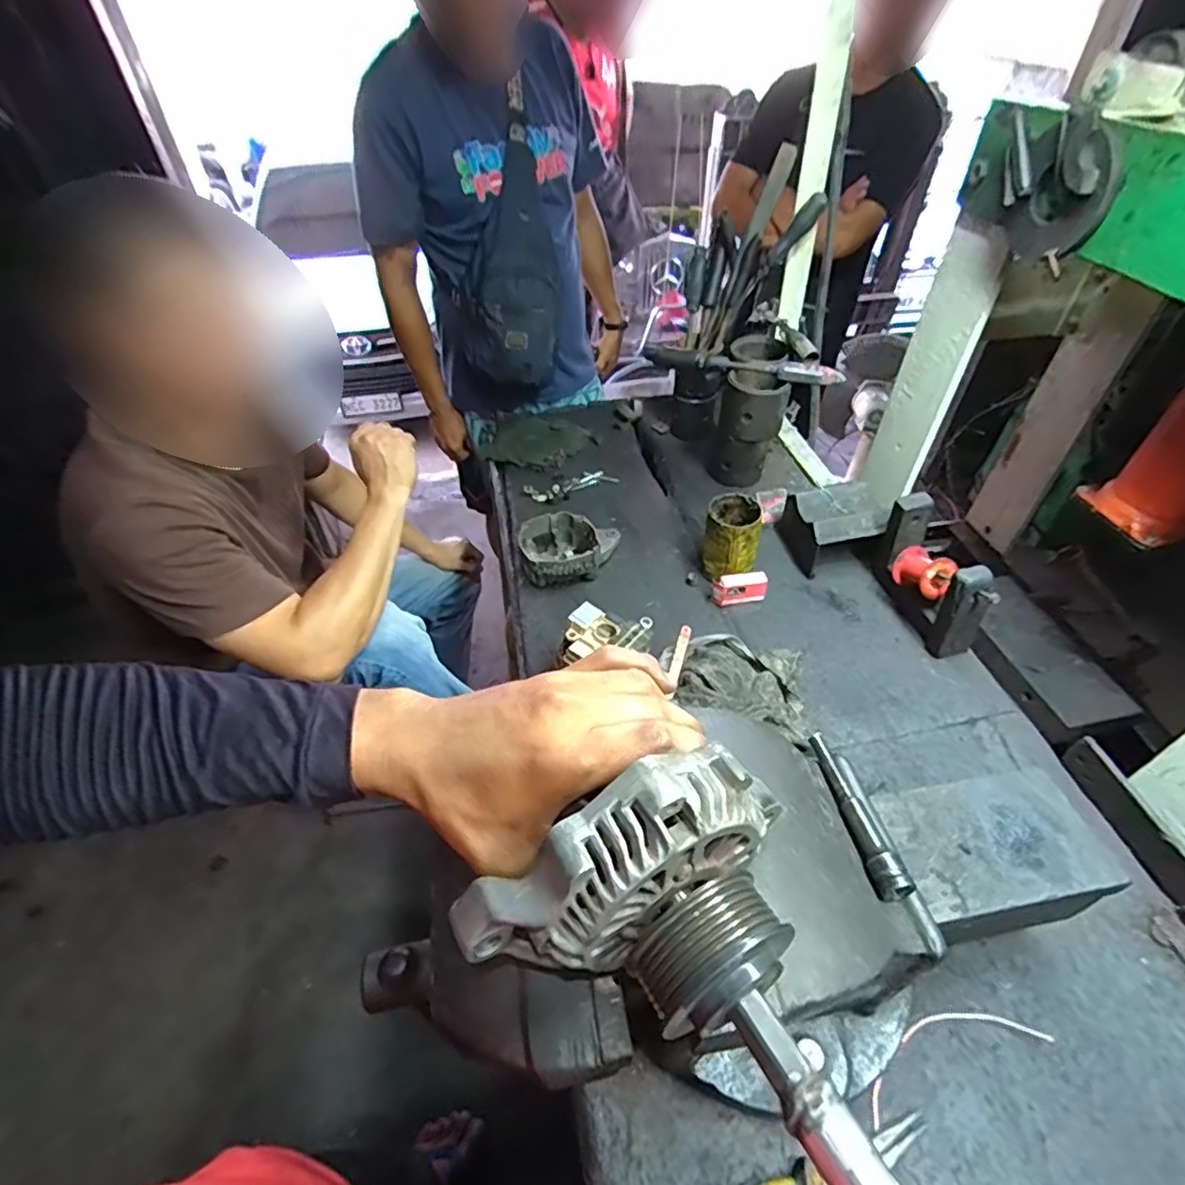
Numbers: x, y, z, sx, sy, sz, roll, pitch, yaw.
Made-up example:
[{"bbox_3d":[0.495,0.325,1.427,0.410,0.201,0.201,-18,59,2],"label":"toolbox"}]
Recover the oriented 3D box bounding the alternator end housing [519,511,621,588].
[{"bbox_3d":[-0.030,-0.062,0.922,0.152,0.067,0.115,-11,47,-10],"label":"alternator end housing"}]

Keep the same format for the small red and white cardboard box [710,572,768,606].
[{"bbox_3d":[0.207,-0.003,0.856,0.072,0.047,0.022,-6,46,-5],"label":"small red and white cardboard box"}]

